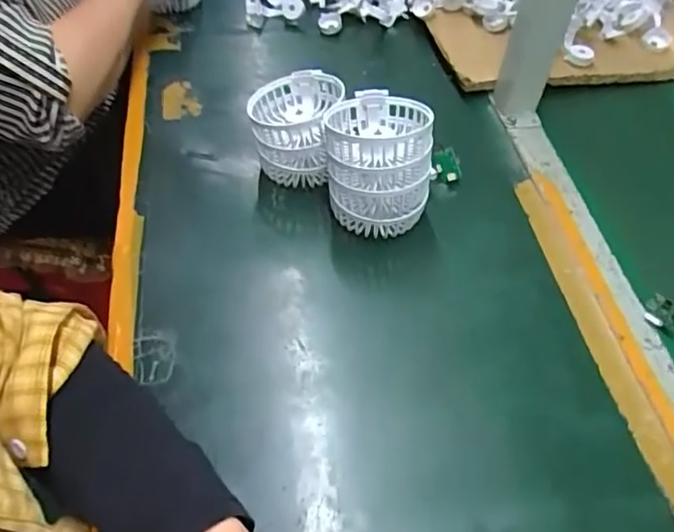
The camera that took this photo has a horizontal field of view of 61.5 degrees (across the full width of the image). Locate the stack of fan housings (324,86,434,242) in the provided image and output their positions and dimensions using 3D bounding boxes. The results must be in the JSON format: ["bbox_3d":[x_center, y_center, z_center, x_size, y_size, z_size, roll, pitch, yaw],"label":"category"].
[{"bbox_3d":[0.035,-0.094,0.514,0.092,0.101,0.097,2,53,1],"label":"stack of fan housings"}]

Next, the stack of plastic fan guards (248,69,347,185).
[{"bbox_3d":[-0.040,-0.131,0.547,0.081,0.081,0.085,4,53,2],"label":"stack of plastic fan guards"}]

